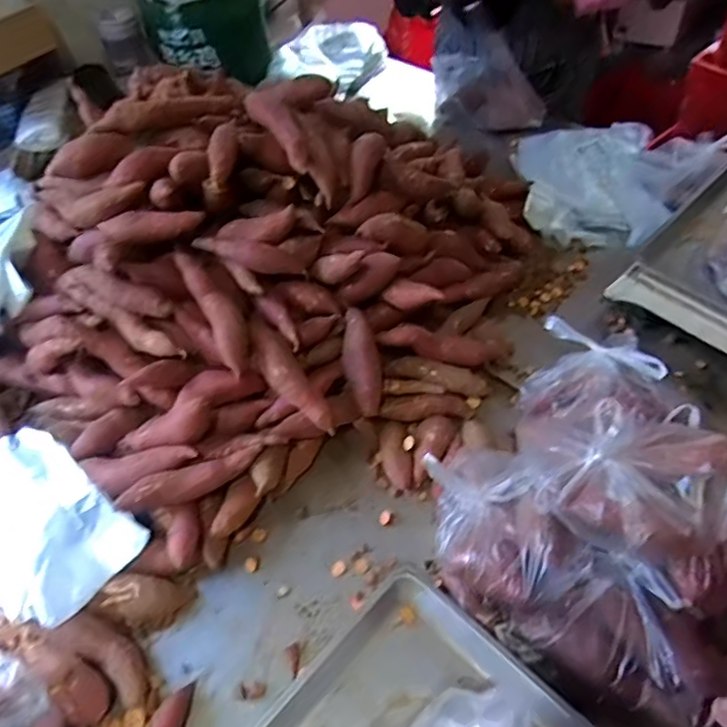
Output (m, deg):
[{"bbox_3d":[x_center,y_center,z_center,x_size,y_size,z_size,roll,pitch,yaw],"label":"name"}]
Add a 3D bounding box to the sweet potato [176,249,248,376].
[{"bbox_3d":[-0.182,-0.072,0.691,0.045,0.039,0.189,-27,70,-17],"label":"sweet potato"}]

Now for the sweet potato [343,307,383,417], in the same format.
[{"bbox_3d":[-0.002,-0.004,0.702,0.047,0.041,0.136,-9,81,-4],"label":"sweet potato"}]

